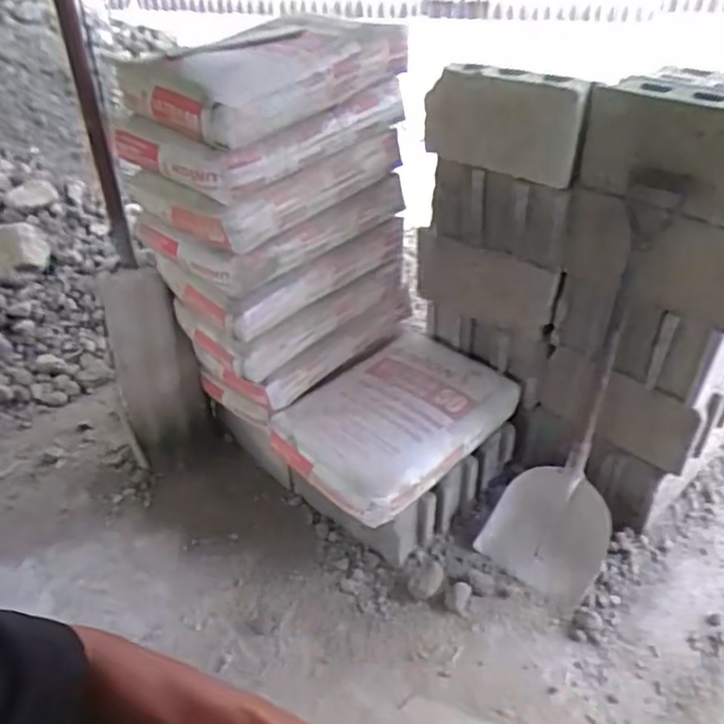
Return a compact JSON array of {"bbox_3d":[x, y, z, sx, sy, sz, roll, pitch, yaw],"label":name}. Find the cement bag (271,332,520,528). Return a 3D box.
[{"bbox_3d":[0.100,0.132,1.741,0.601,0.118,0.385,-31,46,-34],"label":"cement bag"}]

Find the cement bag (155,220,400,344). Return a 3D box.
[{"bbox_3d":[-0.182,-0.255,1.744,0.326,0.130,0.556,30,46,35],"label":"cement bag"}]

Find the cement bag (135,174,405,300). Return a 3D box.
[{"bbox_3d":[-0.208,-0.358,1.689,0.390,0.142,0.524,26,44,31],"label":"cement bag"}]

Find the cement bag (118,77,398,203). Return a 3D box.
[{"bbox_3d":[-0.225,-0.527,1.537,0.401,0.111,0.515,26,44,31],"label":"cement bag"}]

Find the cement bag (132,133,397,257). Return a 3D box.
[{"bbox_3d":[-0.218,-0.437,1.593,0.363,0.139,0.535,26,44,31],"label":"cement bag"}]

